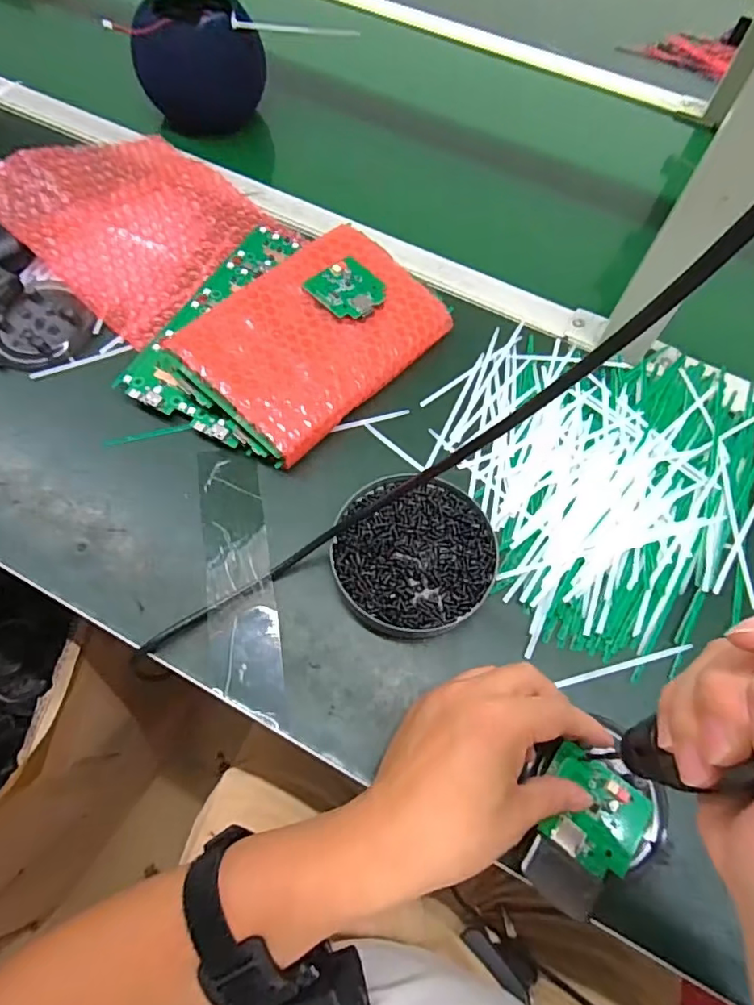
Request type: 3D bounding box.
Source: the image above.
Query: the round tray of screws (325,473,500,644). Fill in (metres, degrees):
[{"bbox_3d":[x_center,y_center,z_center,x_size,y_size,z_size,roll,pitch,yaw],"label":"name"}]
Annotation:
[{"bbox_3d":[0.025,0.035,0.379,0.109,0.021,0.113,2,63,-3],"label":"round tray of screws"}]

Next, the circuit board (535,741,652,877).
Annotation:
[{"bbox_3d":[0.122,0.176,0.309,0.057,0.007,0.052,33,66,12],"label":"circuit board"}]

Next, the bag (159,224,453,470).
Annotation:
[{"bbox_3d":[-0.047,-0.137,0.449,0.132,0.044,0.203,40,68,15],"label":"bag"}]

